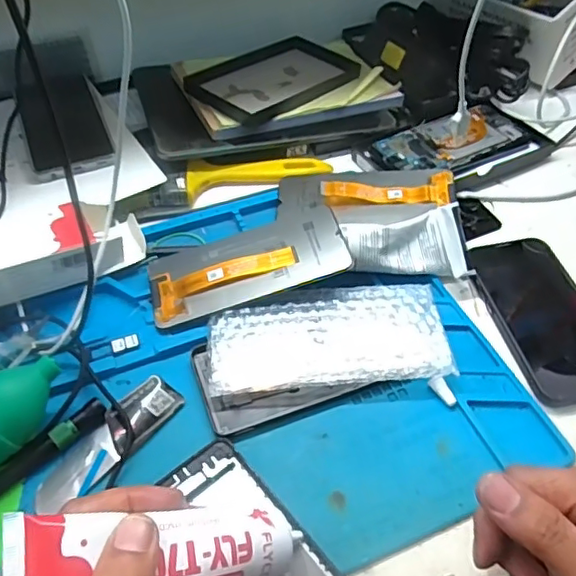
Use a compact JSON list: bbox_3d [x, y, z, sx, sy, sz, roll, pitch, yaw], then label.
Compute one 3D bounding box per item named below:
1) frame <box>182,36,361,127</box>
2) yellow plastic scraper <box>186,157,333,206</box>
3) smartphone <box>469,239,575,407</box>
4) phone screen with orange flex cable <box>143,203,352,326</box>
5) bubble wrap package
[{"bbox_3d":[-0.011,-0.223,0.596,0.100,0.009,0.185,38,54,23],"label":"frame"},{"bbox_3d":[-0.029,-0.115,0.553,0.141,0.014,0.043,-12,51,-10],"label":"yellow plastic scraper"},{"bbox_3d":[0.200,0.020,0.441,0.074,0.014,0.146,-10,51,-8],"label":"smartphone"},{"bbox_3d":[-0.032,-0.019,0.448,0.157,0.008,0.069,-19,54,-1],"label":"phone screen with orange flex cable"},{"bbox_3d":[0.029,0.036,0.418,0.170,0.014,0.081,-5,50,-4],"label":"bubble wrap package"}]

